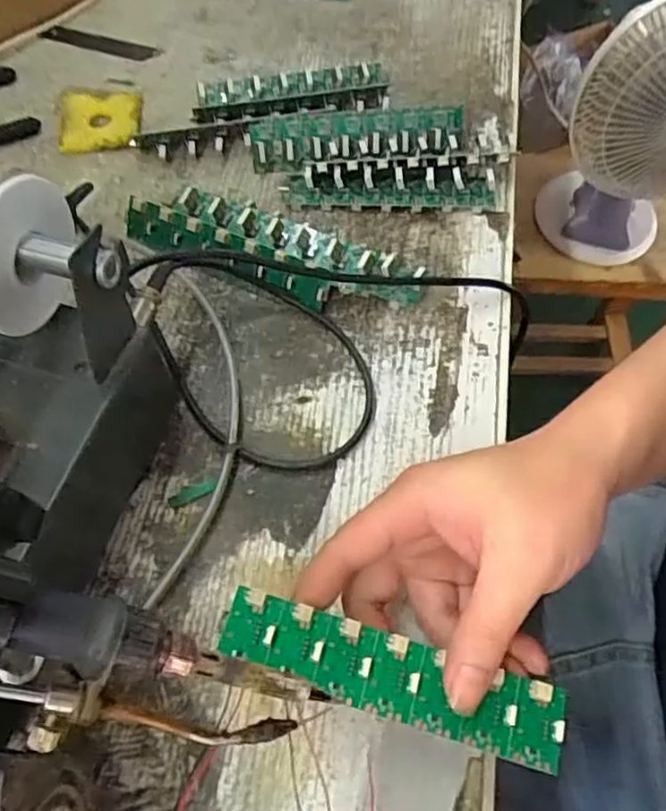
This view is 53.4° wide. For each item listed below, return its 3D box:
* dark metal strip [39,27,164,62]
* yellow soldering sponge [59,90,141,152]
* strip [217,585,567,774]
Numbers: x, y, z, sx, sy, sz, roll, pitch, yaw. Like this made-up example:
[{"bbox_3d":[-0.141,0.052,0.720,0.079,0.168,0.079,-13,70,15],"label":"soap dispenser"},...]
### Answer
[{"bbox_3d":[-0.185,-0.286,0.525,0.100,0.004,0.015,16,62,8],"label":"dark metal strip"},{"bbox_3d":[-0.168,-0.206,0.476,0.056,0.009,0.061,-5,61,-3],"label":"yellow soldering sponge"},{"bbox_3d":[0.024,0.106,0.259,0.137,0.006,0.031,19,63,2],"label":"strip"}]

